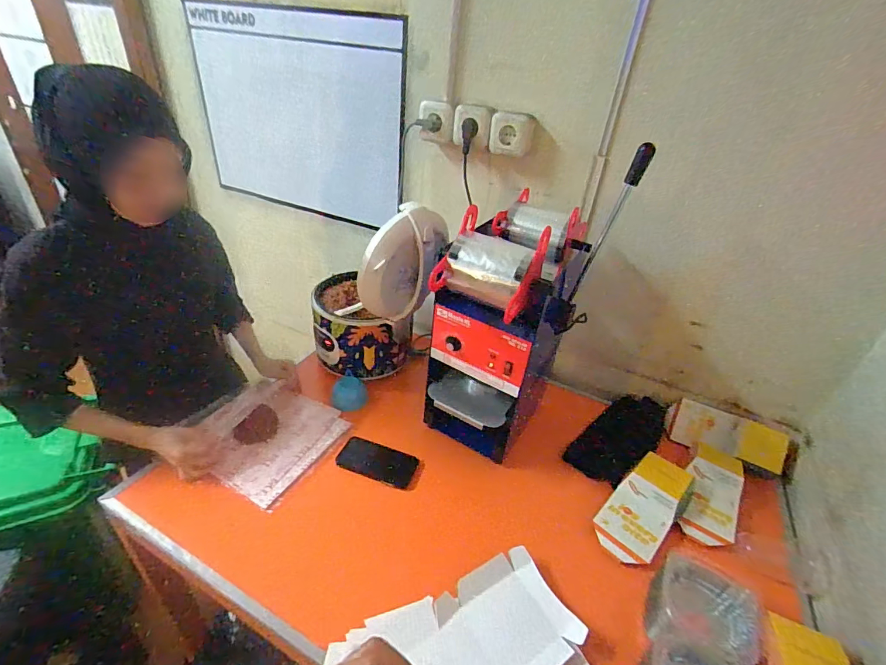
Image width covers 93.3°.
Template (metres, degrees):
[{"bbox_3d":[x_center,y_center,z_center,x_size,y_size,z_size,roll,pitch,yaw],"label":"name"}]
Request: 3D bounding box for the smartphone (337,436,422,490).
[{"bbox_3d":[-0.135,0.270,0.871,0.158,0.005,0.073,16,48,10],"label":"smartphone"}]

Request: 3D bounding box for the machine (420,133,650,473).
[{"bbox_3d":[0.136,-0.024,0.835,0.234,0.501,0.312,30,40,31],"label":"machine"}]

